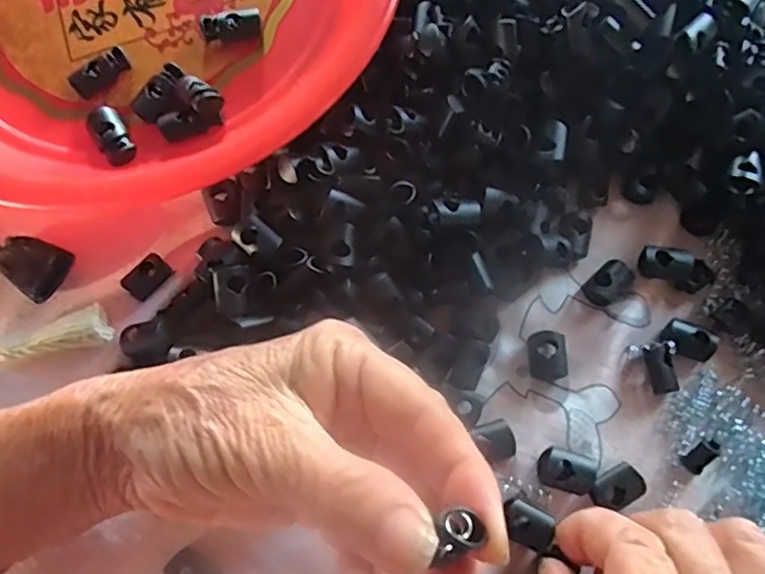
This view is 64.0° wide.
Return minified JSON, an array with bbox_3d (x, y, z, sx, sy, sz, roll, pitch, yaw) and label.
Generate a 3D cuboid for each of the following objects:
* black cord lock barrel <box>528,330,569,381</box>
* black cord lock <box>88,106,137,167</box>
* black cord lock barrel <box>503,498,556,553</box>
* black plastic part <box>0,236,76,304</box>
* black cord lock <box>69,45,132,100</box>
[{"bbox_3d":[0.070,0.029,0.258,0.015,0.007,0.020,-3,73,-1],"label":"black cord lock barrel"},{"bbox_3d":[-0.120,-0.066,0.273,0.014,0.009,0.030,-32,76,-10],"label":"black cord lock"},{"bbox_3d":[0.055,0.091,0.234,0.020,0.013,0.014,29,75,8],"label":"black cord lock barrel"},{"bbox_3d":[-0.151,-0.010,0.263,0.028,0.013,0.023,27,75,8],"label":"black plastic part"},{"bbox_3d":[-0.129,-0.098,0.281,0.028,0.010,0.012,-32,76,-10],"label":"black cord lock"}]

